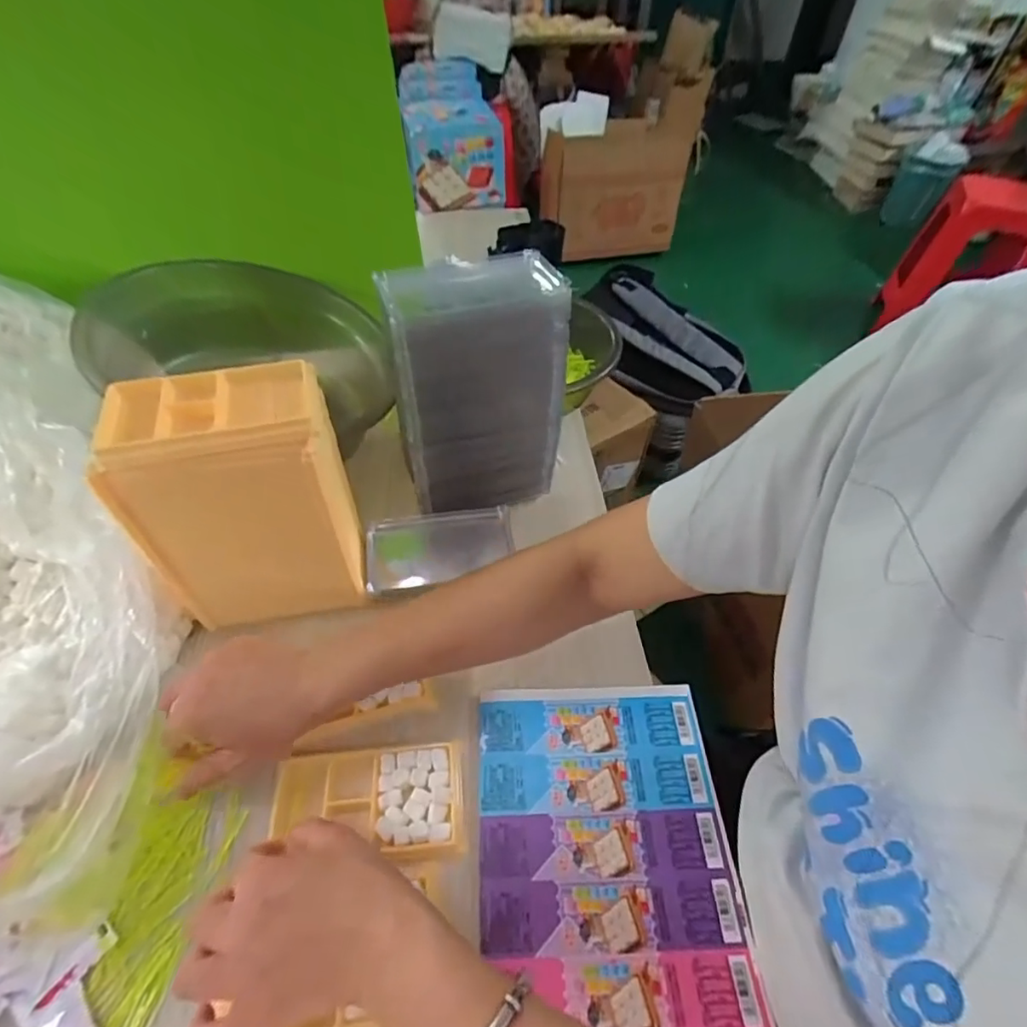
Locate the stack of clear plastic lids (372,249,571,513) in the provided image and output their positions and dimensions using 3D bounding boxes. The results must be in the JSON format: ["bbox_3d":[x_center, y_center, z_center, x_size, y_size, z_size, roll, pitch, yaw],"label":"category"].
[{"bbox_3d":[-0.036,-0.108,0.500,0.143,0.218,0.097,-12,52,-12],"label":"stack of clear plastic lids"}]

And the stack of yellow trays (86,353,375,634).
[{"bbox_3d":[-0.206,-0.004,0.425,0.144,0.199,0.083,-11,51,-11],"label":"stack of yellow trays"}]

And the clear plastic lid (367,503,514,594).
[{"bbox_3d":[-0.077,0.039,0.563,0.149,0.096,0.021,-9,50,-9],"label":"clear plastic lid"}]

